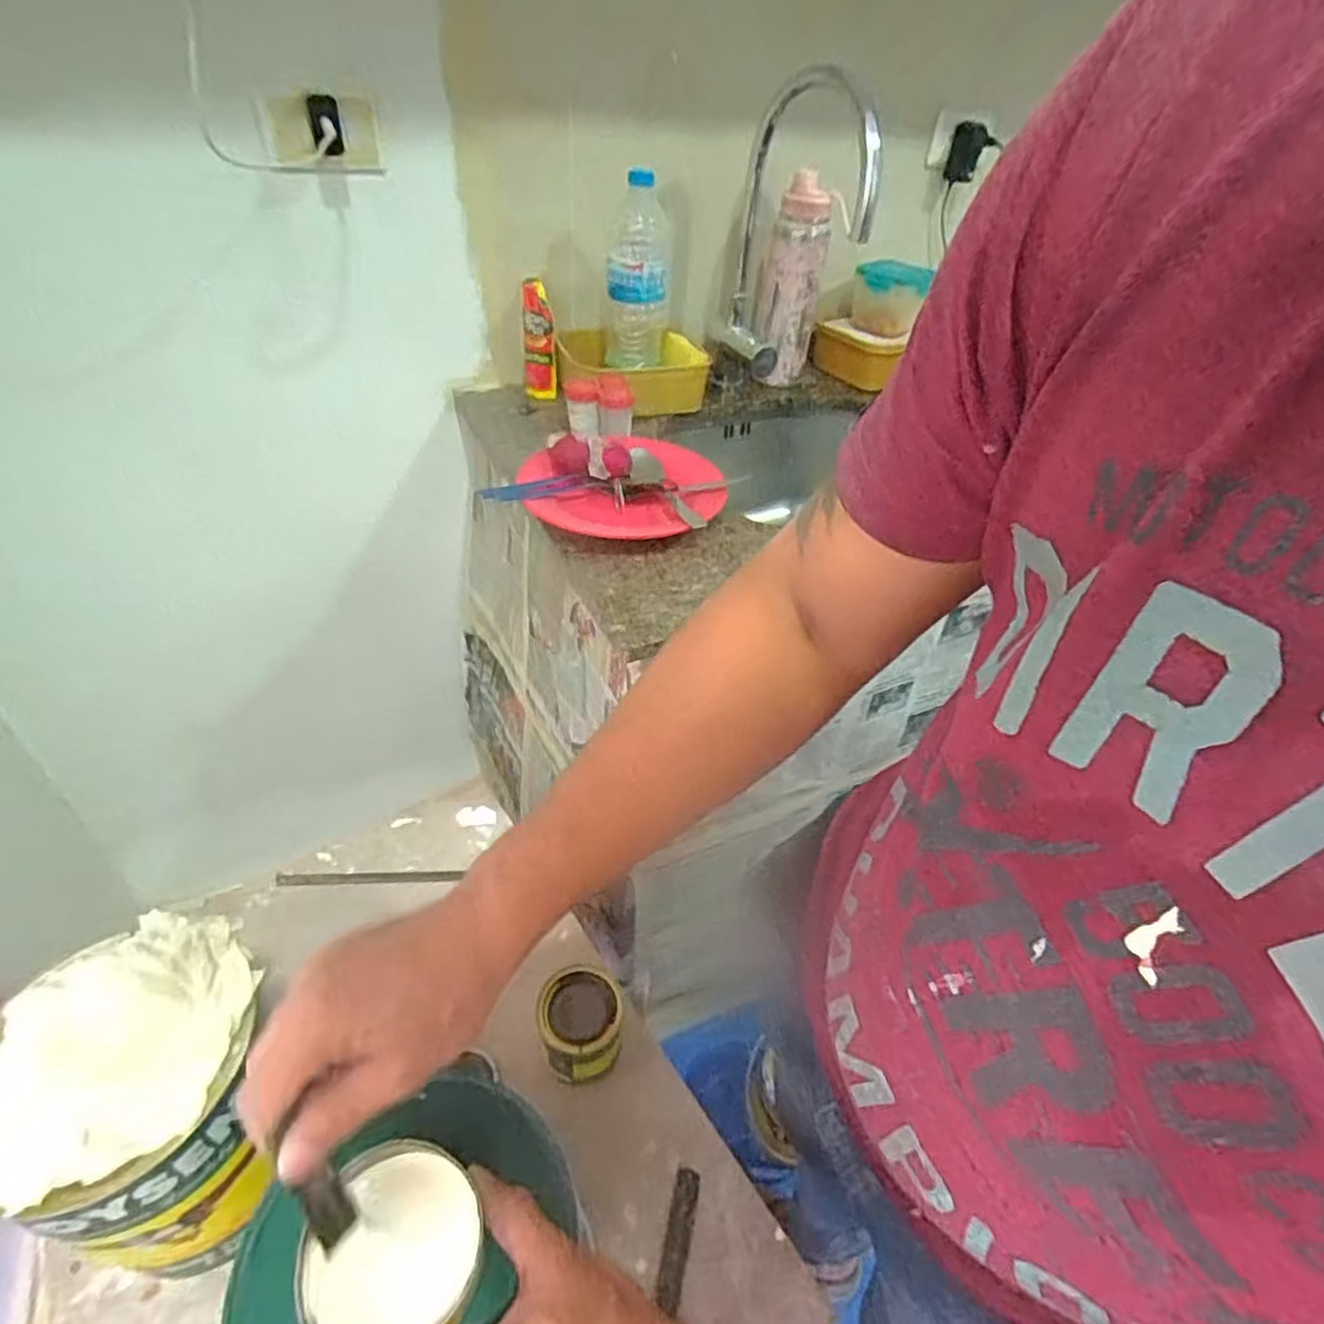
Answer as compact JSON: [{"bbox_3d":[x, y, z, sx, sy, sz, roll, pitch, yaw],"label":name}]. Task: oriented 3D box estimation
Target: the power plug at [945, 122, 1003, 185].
[{"bbox_3d":[0.469,-0.787,1.083,0.033,0.075,0.048,-19,46,-27],"label":"power plug"}]

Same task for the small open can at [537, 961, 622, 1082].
[{"bbox_3d":[-0.071,0.318,0.615,0.072,0.077,0.074,-1,41,-7],"label":"small open can"}]

